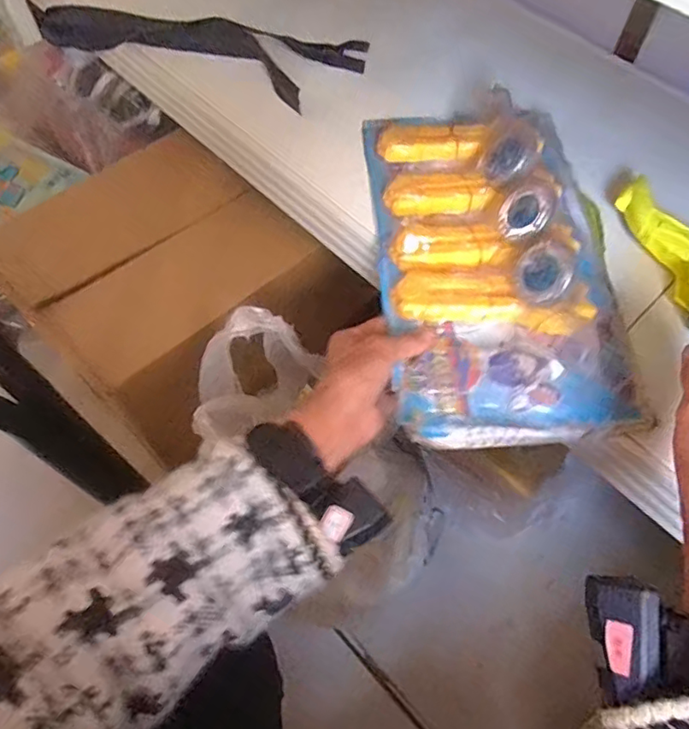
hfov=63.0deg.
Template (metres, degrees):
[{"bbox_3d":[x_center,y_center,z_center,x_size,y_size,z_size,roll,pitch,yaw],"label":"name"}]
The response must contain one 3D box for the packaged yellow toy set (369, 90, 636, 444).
[{"bbox_3d":[0.121,-0.097,0.447,0.177,0.060,0.319,-2,64,-1],"label":"packaged yellow toy set"}]

